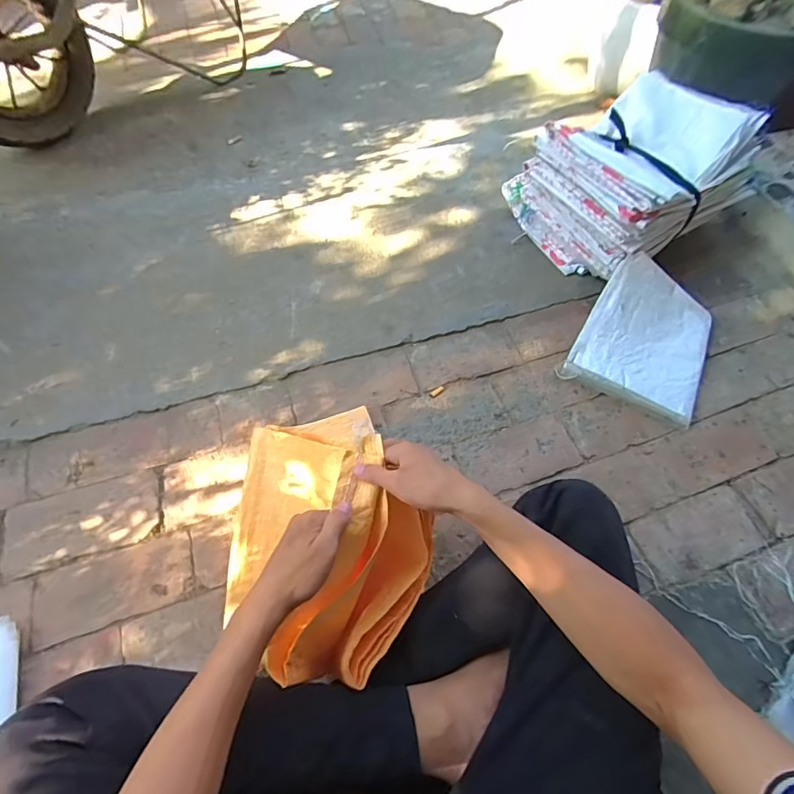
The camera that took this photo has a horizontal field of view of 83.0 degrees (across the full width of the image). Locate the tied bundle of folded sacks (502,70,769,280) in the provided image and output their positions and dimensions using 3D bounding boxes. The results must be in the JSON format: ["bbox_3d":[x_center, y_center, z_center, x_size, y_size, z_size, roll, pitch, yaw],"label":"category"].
[{"bbox_3d":[0.475,-0.446,0.922,0.365,0.237,0.312,-27,64,-17],"label":"tied bundle of folded sacks"}]

